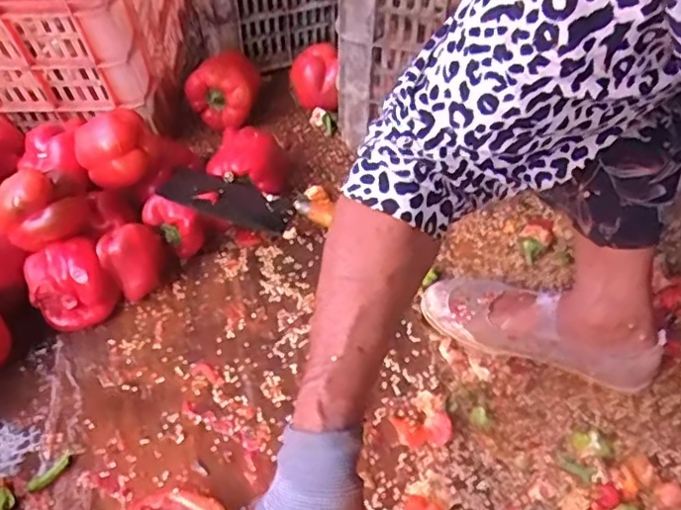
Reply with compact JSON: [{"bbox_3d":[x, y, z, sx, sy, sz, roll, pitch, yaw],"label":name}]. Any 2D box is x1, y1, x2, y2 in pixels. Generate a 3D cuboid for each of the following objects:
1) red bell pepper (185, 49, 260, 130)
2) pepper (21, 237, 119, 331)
[{"bbox_3d":[-0.174,-0.259,0.935,0.095,0.095,0.088,5,47,5],"label":"red bell pepper"},{"bbox_3d":[-0.293,0.032,0.677,0.083,0.078,0.074,-29,54,-25],"label":"pepper"}]

